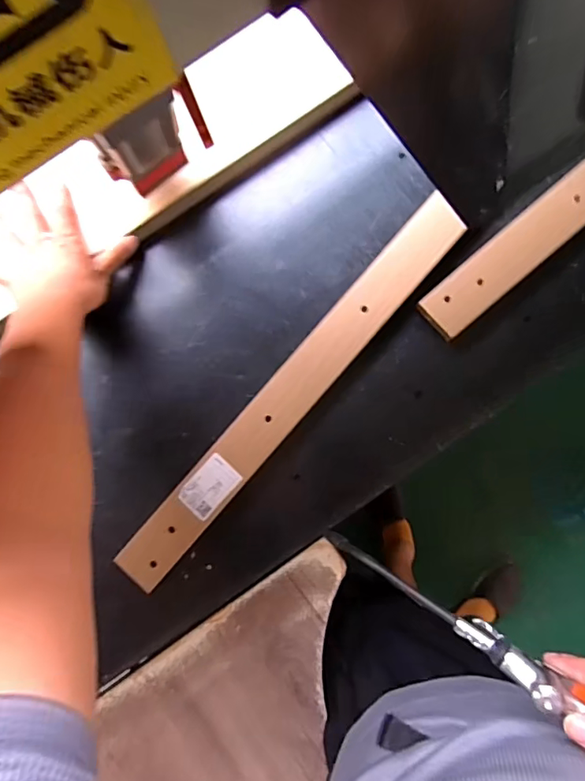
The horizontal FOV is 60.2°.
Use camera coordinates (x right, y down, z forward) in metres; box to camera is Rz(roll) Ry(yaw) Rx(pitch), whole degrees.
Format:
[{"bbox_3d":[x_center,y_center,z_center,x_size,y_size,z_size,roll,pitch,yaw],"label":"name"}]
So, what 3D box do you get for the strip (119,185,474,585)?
[{"bbox_3d":[0.002,-0.001,0.524,0.049,0.013,0.494,41,87,2],"label":"strip"}]

